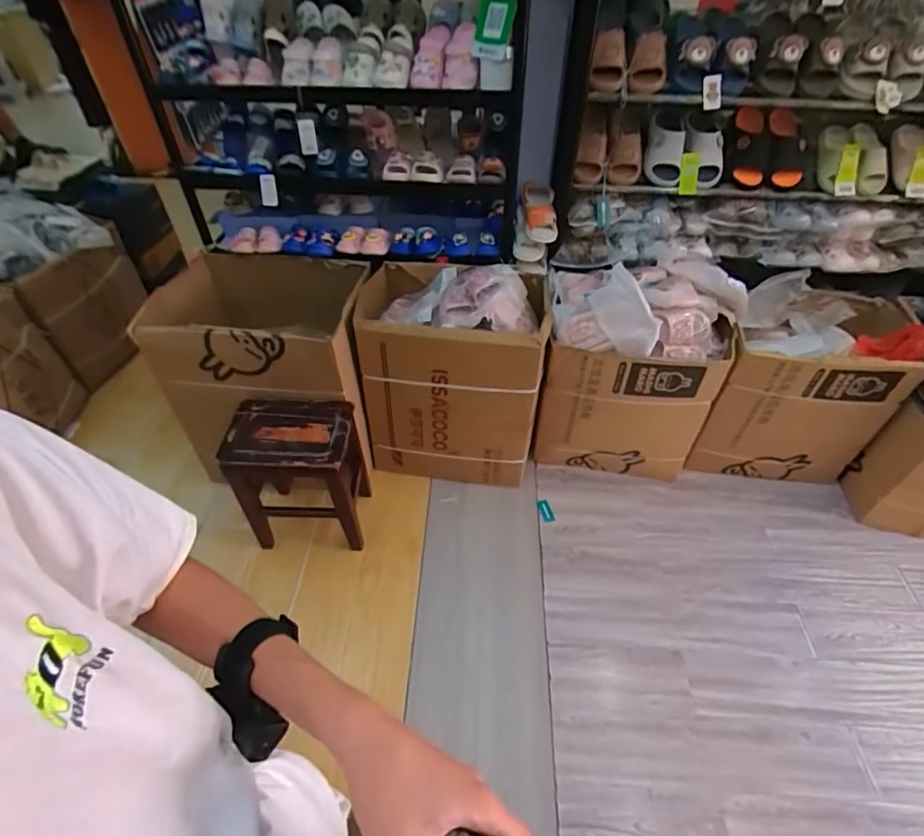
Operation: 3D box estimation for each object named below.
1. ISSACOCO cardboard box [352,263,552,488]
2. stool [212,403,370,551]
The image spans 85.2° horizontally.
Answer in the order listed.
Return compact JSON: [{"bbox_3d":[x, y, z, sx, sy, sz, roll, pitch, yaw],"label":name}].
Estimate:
[{"bbox_3d":[-0.037,-0.191,1.908,0.639,0.799,0.434,7,46,6],"label":"ISSACOCO cardboard box"},{"bbox_3d":[-0.552,0.211,1.721,0.391,0.535,0.265,0,46,-1],"label":"stool"}]

